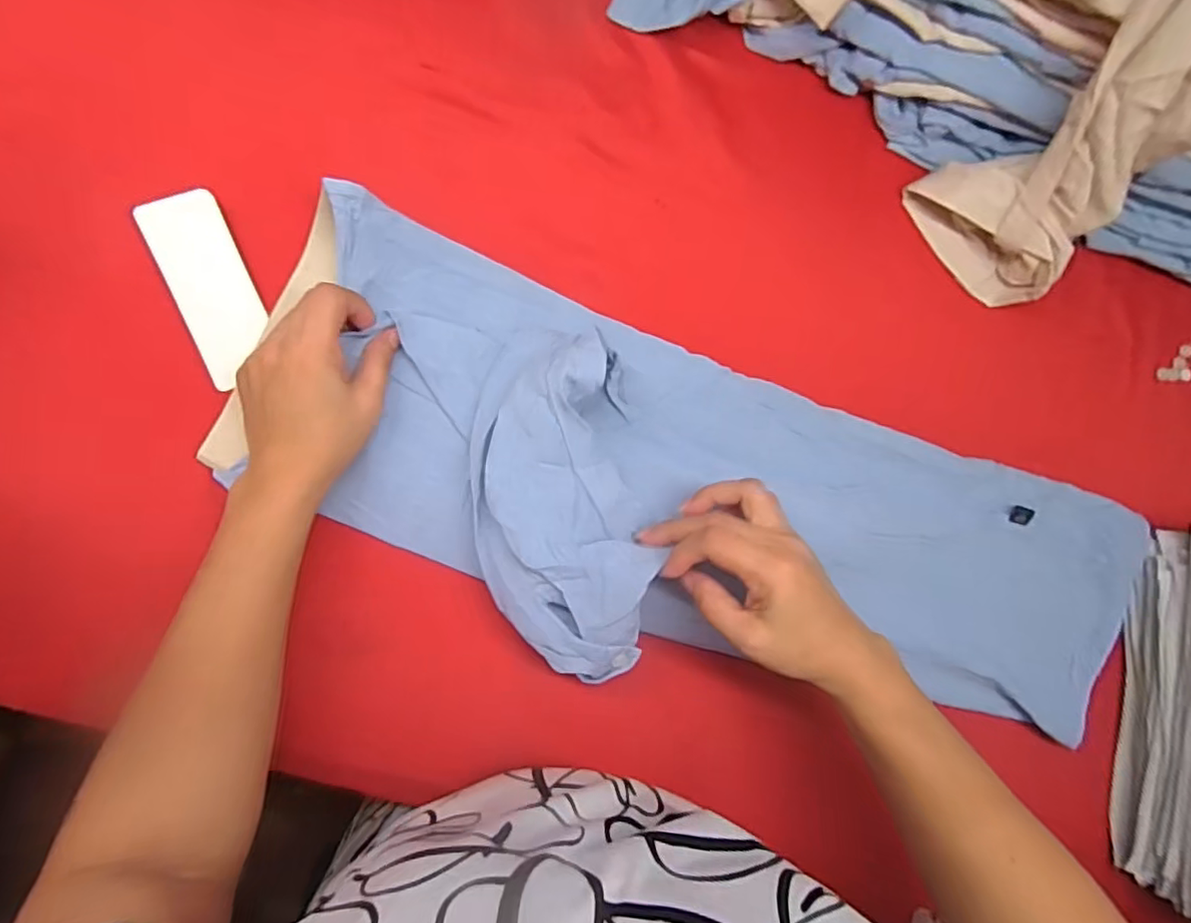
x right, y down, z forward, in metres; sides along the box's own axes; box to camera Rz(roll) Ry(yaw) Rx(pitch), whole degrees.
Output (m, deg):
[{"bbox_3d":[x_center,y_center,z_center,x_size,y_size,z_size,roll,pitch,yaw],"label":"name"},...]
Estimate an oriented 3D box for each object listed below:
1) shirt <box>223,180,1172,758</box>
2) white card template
[{"bbox_3d":[0.097,0.033,0.412,0.640,0.070,0.231,17,84,-9],"label":"shirt"},{"bbox_3d":[-0.247,-0.112,0.389,0.047,0.006,0.118,-22,99,-12],"label":"white card template"}]

